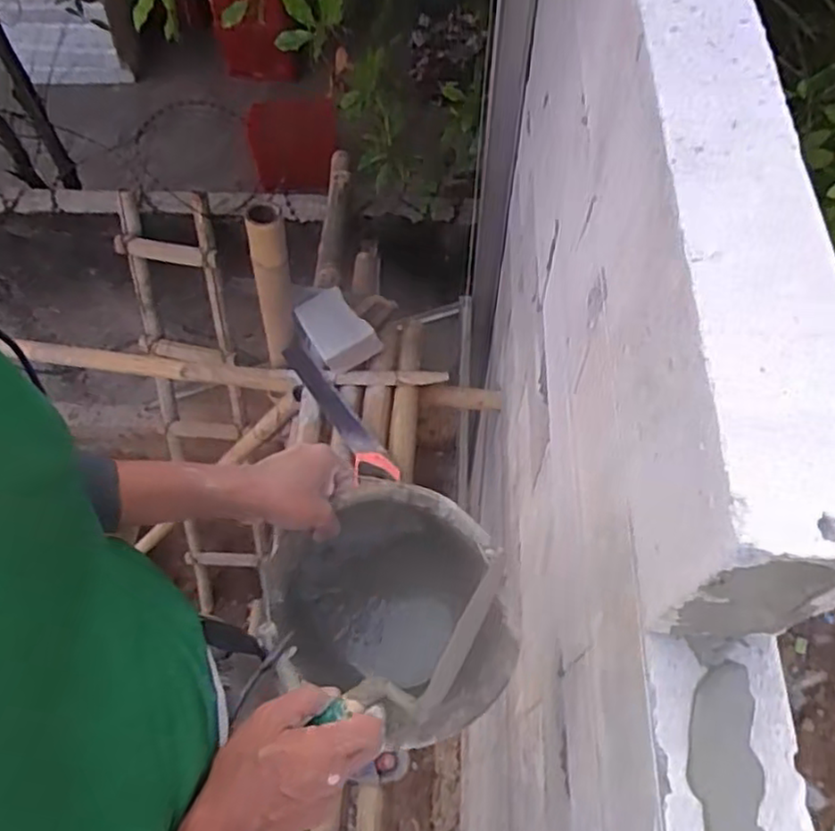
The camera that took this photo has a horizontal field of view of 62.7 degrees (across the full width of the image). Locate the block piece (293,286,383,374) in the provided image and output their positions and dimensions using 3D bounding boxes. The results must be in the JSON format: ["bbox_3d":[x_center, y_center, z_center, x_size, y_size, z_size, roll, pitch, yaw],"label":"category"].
[{"bbox_3d":[-0.219,-0.233,1.875,0.161,0.085,0.235,-31,68,-4],"label":"block piece"}]

